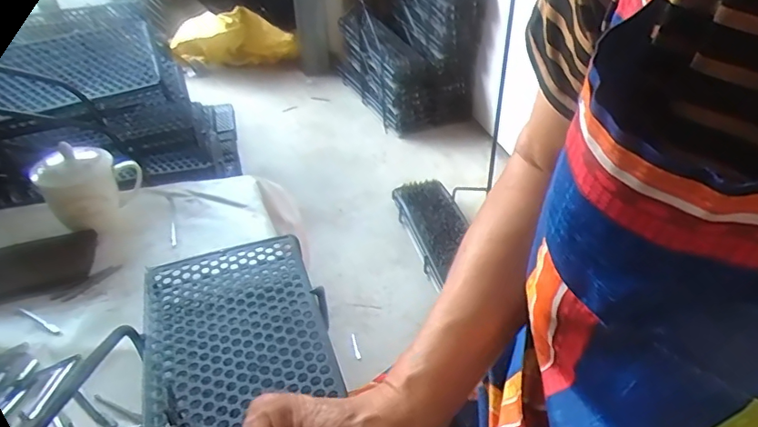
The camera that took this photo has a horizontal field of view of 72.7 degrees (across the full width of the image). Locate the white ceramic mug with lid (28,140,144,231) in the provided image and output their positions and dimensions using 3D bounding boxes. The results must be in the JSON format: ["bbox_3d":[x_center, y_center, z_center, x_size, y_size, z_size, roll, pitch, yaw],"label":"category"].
[{"bbox_3d":[-0.356,-0.030,0.643,0.112,0.100,0.076,-17,40,-18],"label":"white ceramic mug with lid"}]

